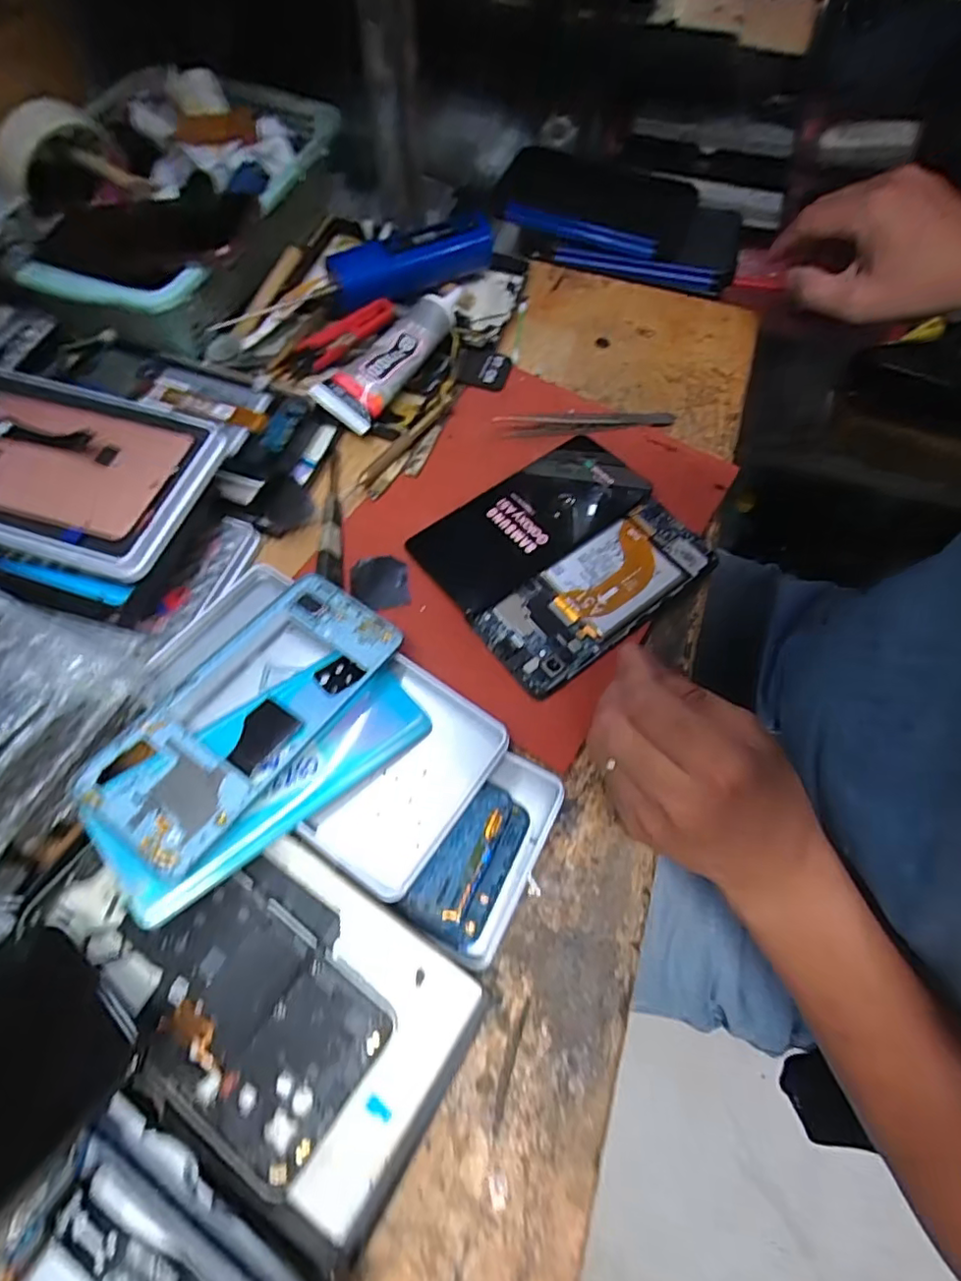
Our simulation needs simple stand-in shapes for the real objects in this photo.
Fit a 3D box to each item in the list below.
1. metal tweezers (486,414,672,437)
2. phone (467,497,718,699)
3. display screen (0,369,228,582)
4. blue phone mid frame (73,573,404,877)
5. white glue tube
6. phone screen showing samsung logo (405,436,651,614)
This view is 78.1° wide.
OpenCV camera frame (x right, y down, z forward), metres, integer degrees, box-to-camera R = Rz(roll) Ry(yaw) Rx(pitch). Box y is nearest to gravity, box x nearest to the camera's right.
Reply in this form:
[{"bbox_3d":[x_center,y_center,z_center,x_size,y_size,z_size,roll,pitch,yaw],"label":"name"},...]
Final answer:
[{"bbox_3d":[0.077,-0.159,0.427,0.132,0.015,0.015,-8,65,-6],"label":"metal tweezers"},{"bbox_3d":[0.072,-0.029,0.366,0.149,0.015,0.064,-33,70,-16],"label":"phone"},{"bbox_3d":[-0.246,-0.100,0.330,0.177,0.014,0.104,15,67,6],"label":"display screen"},{"bbox_3d":[-0.116,0.034,0.302,0.072,0.010,0.159,33,63,13],"label":"blue phone mid frame"},{"bbox_3d":[-0.064,-0.213,0.426,0.044,0.032,0.136,31,67,12],"label":"white glue tube"},{"bbox_3d":[0.032,-0.080,0.385,0.147,0.010,0.072,-36,70,-14],"label":"phone screen showing samsung logo"}]

